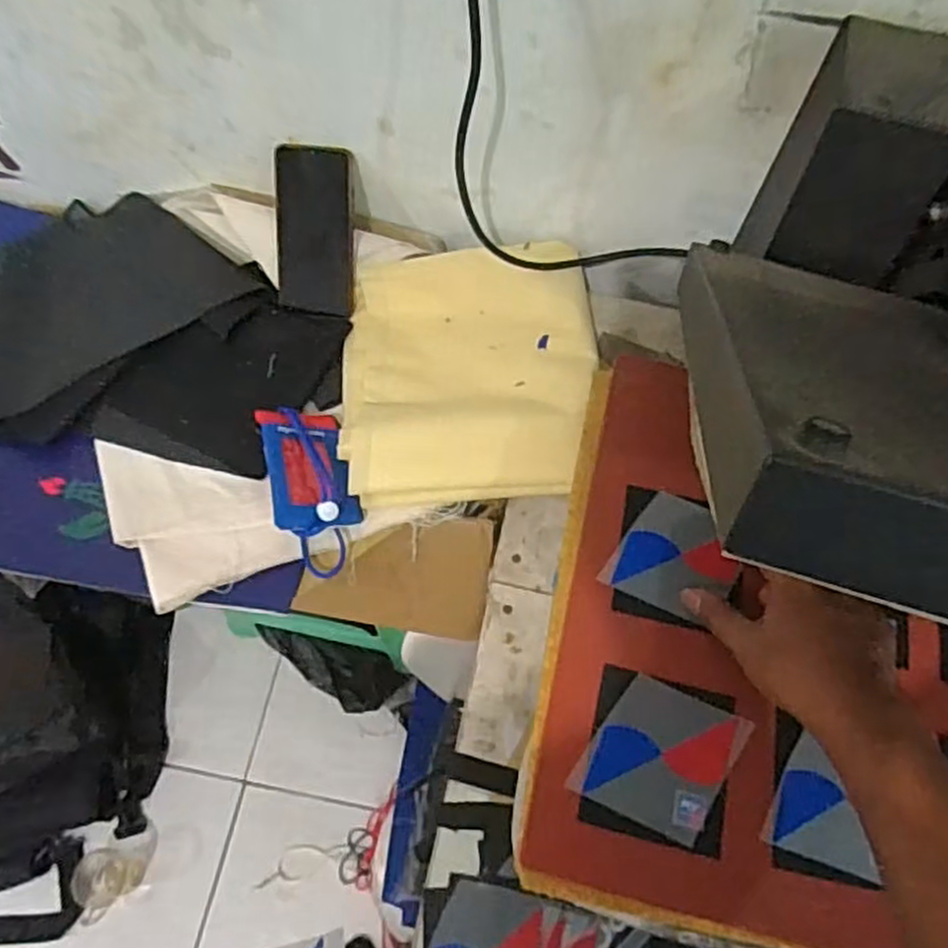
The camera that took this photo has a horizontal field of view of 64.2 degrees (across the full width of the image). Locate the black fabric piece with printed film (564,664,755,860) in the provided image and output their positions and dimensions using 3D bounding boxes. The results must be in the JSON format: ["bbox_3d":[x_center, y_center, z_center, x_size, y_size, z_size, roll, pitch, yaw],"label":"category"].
[{"bbox_3d":[0.121,0.182,0.486,0.098,0.006,0.099,16,67,6],"label":"black fabric piece with printed film"}]

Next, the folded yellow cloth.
[{"bbox_3d":[-0.004,-0.110,0.728,0.239,0.066,0.279,-4,69,-2],"label":"folded yellow cloth"}]

